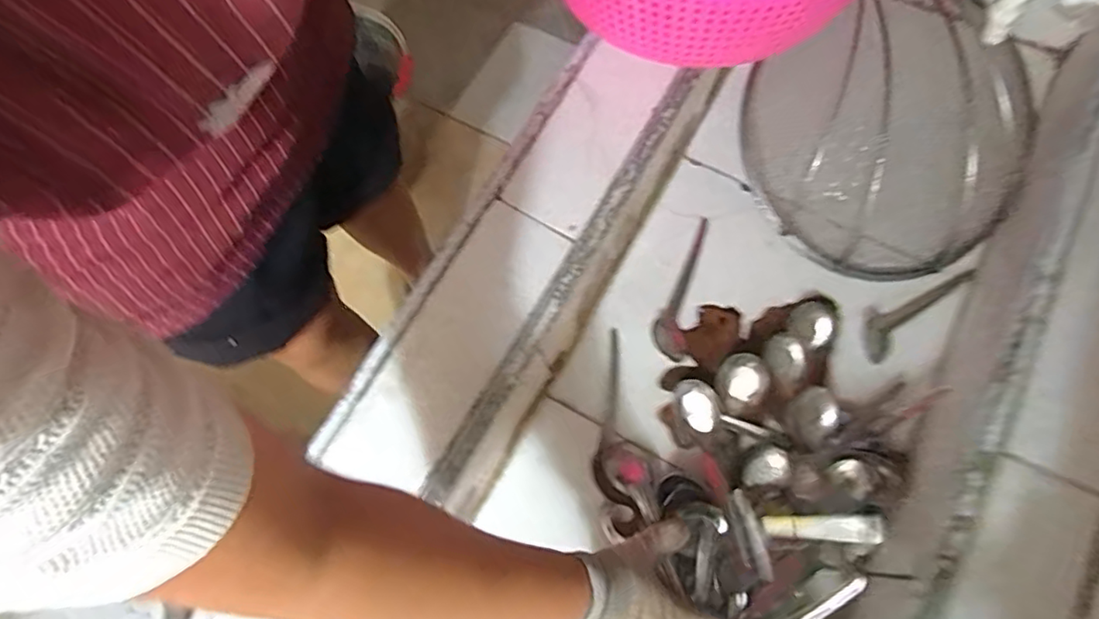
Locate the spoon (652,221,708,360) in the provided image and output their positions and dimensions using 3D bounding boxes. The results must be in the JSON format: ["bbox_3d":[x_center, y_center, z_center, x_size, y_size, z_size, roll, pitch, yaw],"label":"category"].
[{"bbox_3d":[0.130,-0.022,0.613,0.034,0.026,0.160,13,69,4],"label":"spoon"}]

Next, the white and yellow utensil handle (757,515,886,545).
[{"bbox_3d":[0.218,0.174,0.488,0.089,0.018,0.019,-13,64,37],"label":"white and yellow utensil handle"}]

